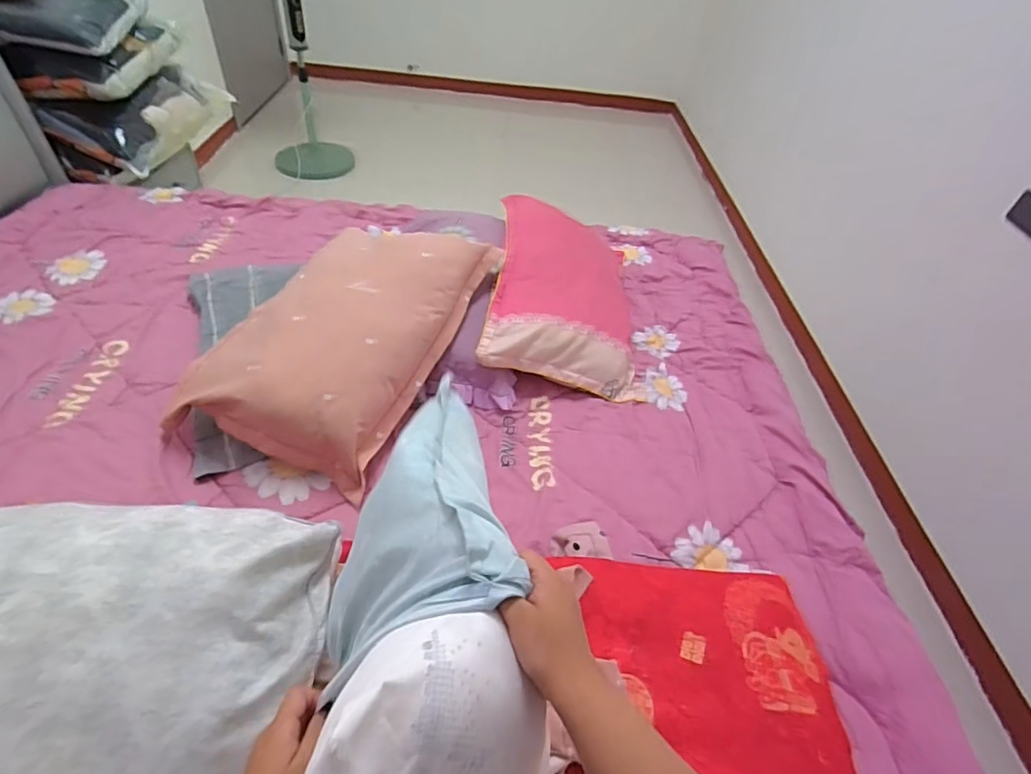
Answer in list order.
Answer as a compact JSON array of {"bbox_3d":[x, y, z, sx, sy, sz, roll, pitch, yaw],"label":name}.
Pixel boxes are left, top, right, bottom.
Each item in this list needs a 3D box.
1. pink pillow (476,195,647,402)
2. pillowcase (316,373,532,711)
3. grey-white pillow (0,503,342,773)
[{"bbox_3d":[0.107,-0.255,1.387,0.368,0.159,0.612,3,45,-4],"label":"pink pillow"},{"bbox_3d":[-0.101,0.126,0.585,0.151,0.146,0.377,-3,22,-9],"label":"pillowcase"},{"bbox_3d":[-0.509,0.287,0.585,0.542,0.130,0.338,2,45,-5],"label":"grey-white pillow"}]

